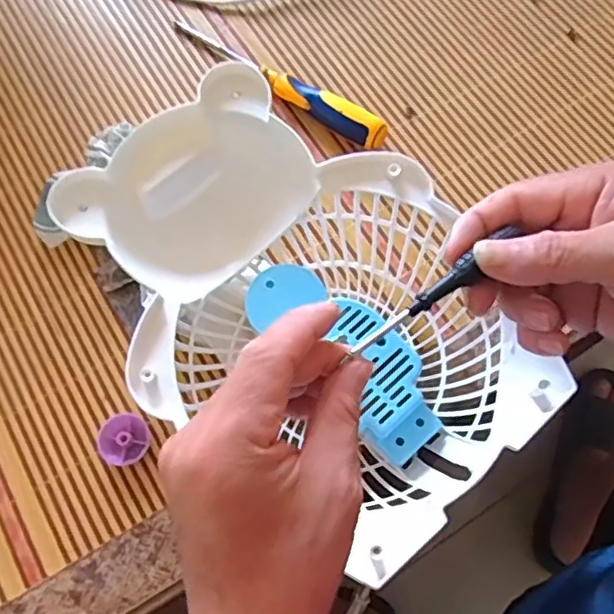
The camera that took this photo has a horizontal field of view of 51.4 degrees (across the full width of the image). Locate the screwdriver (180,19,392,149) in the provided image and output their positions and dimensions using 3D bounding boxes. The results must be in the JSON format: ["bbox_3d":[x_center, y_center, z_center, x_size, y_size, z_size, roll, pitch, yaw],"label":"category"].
[{"bbox_3d":[-0.027,-0.197,0.545,0.222,0.028,0.022,36,74,14],"label":"screwdriver"}]

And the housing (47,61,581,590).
[{"bbox_3d":[-0.004,0.003,0.429,0.213,0.097,0.306,-39,72,-13],"label":"housing"}]

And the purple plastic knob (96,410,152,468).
[{"bbox_3d":[-0.128,0.092,0.446,0.035,0.014,0.035,-1,69,2],"label":"purple plastic knob"}]

